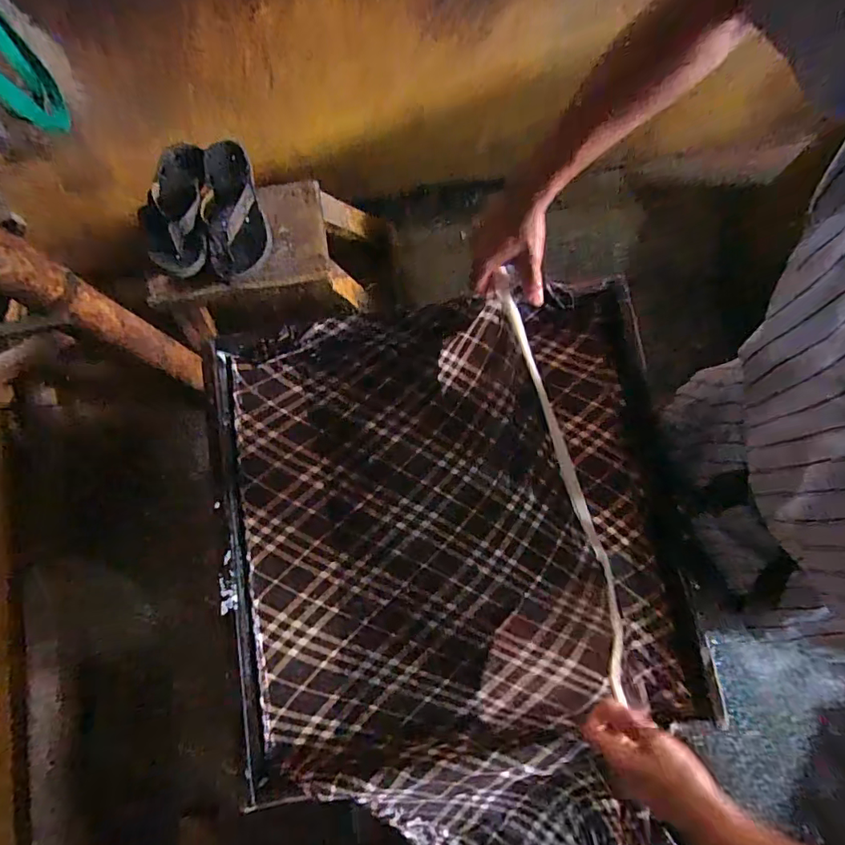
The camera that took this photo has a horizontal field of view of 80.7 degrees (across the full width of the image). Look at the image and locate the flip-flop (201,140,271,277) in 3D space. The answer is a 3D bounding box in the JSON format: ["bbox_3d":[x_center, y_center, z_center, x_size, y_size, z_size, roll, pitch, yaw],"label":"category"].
[{"bbox_3d":[-0.342,-0.387,0.895,0.108,0.049,0.240,-12,80,-2],"label":"flip-flop"}]

